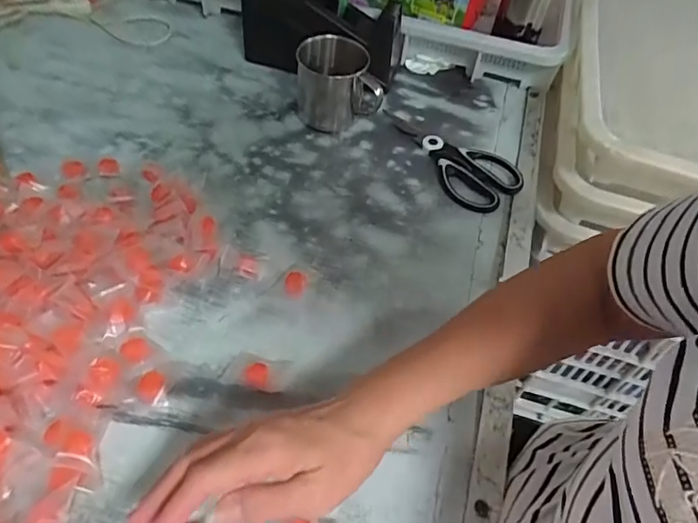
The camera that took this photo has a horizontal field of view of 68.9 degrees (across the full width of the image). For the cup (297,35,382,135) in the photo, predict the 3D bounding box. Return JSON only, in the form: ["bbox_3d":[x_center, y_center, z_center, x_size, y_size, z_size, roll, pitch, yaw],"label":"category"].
[{"bbox_3d":[-0.009,-0.207,0.598,0.101,0.088,0.074,-2,52,-8],"label":"cup"}]

